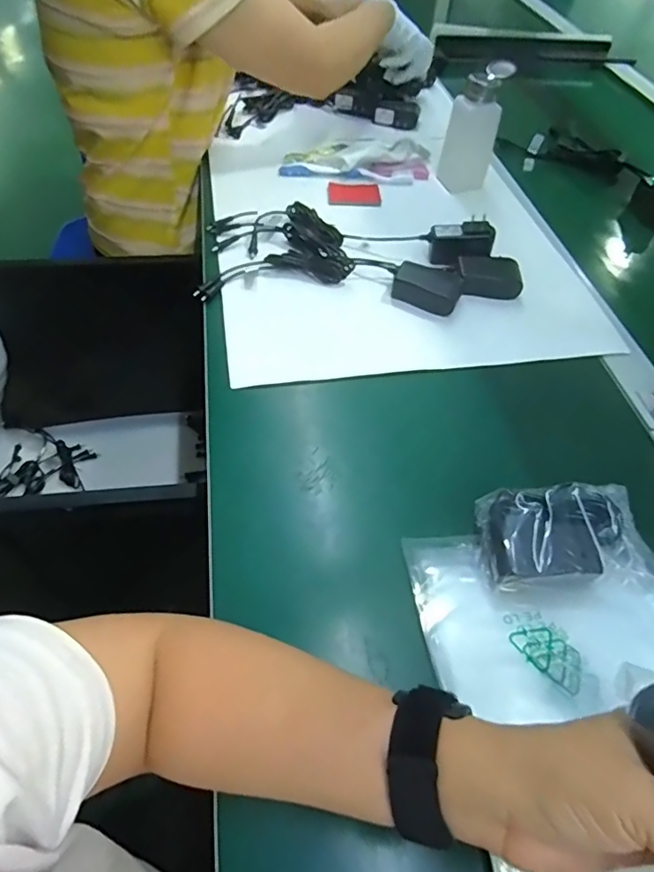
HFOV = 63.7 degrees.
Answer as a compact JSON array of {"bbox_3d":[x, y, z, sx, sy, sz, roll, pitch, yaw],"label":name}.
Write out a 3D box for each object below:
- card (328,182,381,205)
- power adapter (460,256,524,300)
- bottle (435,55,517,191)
[{"bbox_3d":[0.037,-0.333,0.724,0.073,0.004,0.044,-3,63,-11],"label":"card"},{"bbox_3d":[0.186,-0.180,0.602,0.067,0.029,0.046,-1,53,-5],"label":"power adapter"},{"bbox_3d":[0.199,-0.418,0.713,0.069,0.130,0.064,18,53,9],"label":"bottle"}]

